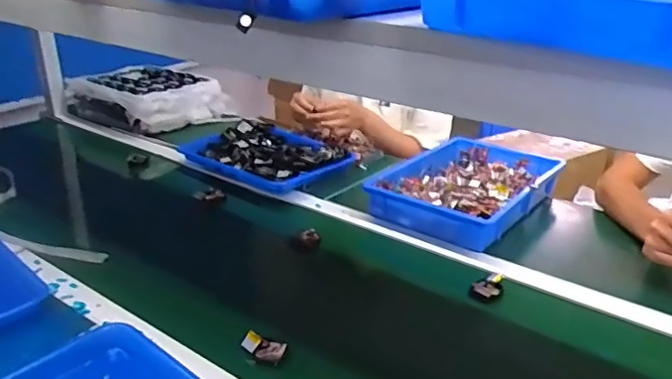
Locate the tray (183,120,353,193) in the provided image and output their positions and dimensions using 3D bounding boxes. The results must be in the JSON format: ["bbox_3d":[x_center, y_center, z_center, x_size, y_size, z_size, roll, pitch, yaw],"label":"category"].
[{"bbox_3d":[-0.154,-0.074,1.317,0.355,0.061,0.241,19,31,35],"label":"tray"}]

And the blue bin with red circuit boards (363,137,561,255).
[{"bbox_3d":[0.259,-0.010,1.130,0.254,0.065,0.389,20,32,37],"label":"blue bin with red circuit boards"}]

